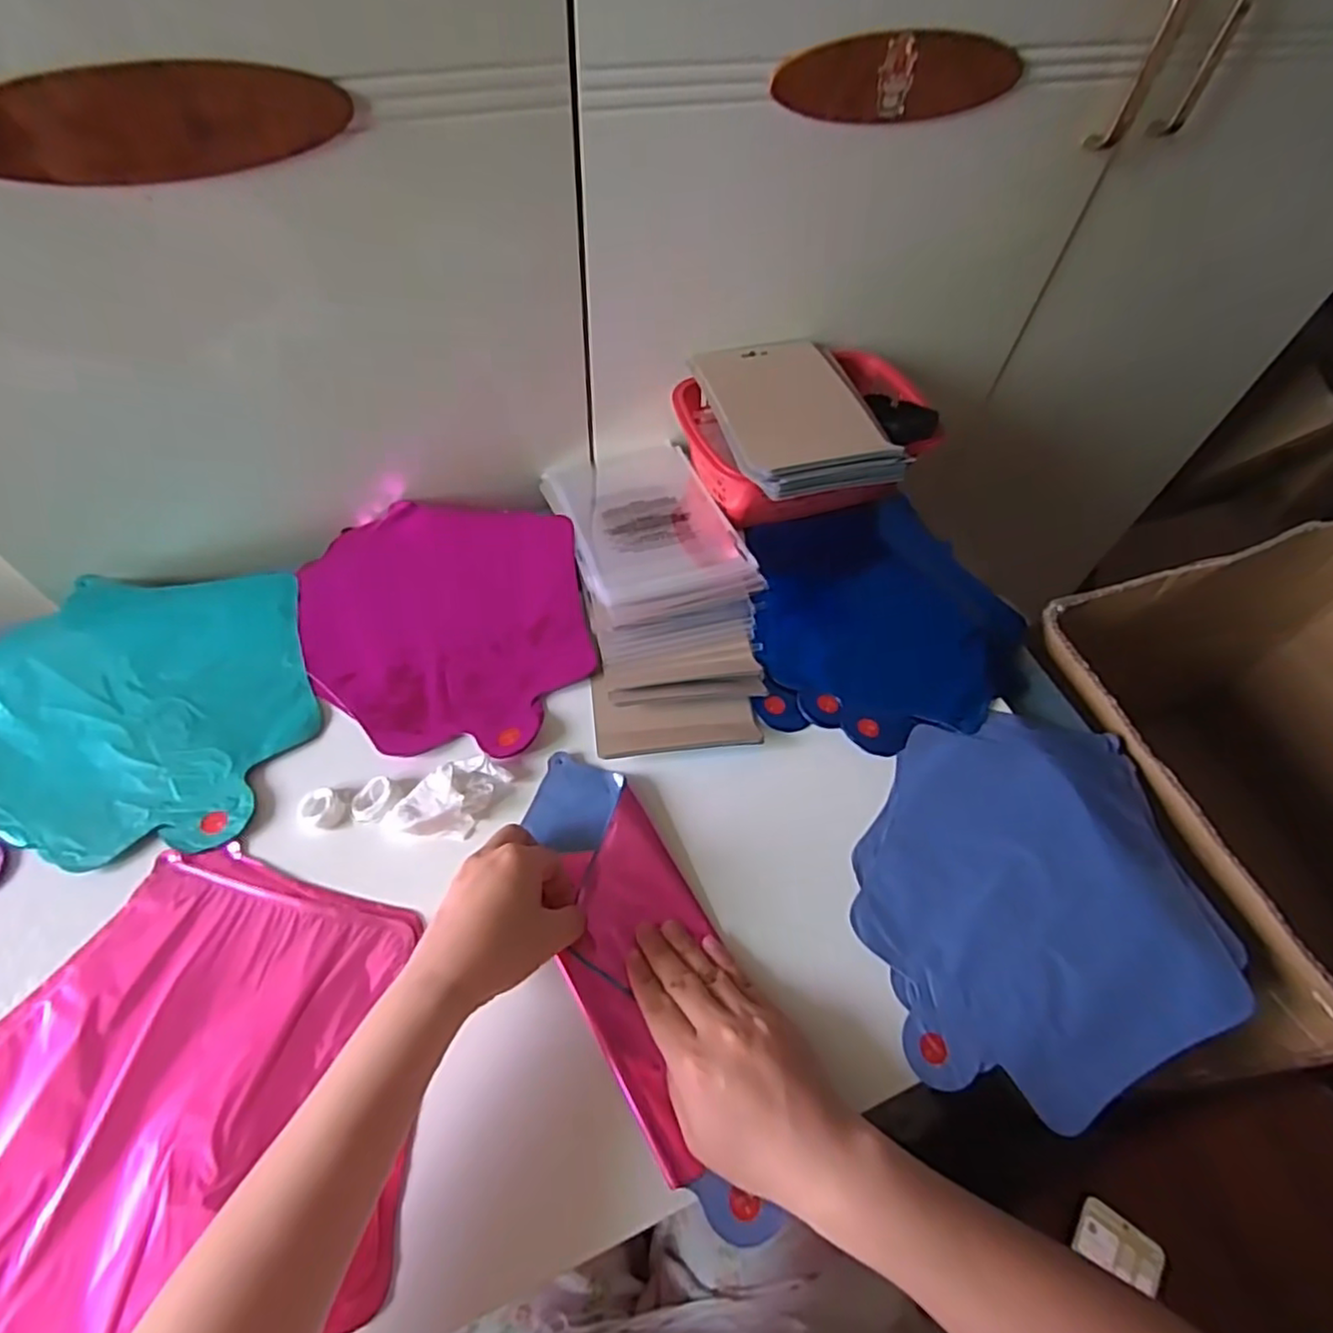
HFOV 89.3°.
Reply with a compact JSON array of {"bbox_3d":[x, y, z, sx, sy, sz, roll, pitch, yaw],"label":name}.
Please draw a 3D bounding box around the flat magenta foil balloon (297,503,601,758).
[{"bbox_3d":[-0.169,-0.041,0.519,0.207,0.011,0.243,-9,58,-11],"label":"flat magenta foil balloon"}]

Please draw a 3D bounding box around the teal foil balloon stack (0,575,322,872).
[{"bbox_3d":[-0.373,0.025,0.474,0.246,0.021,0.220,0,56,-5],"label":"teal foil balloon stack"}]

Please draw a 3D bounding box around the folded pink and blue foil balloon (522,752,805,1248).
[{"bbox_3d":[-0.012,0.175,0.399,0.089,0.012,0.273,-12,60,-13],"label":"folded pink and blue foil balloon"}]

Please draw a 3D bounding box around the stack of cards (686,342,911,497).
[{"bbox_3d":[0.105,-0.212,0.547,0.127,0.022,0.187,-11,57,-10],"label":"stack of cards"}]

